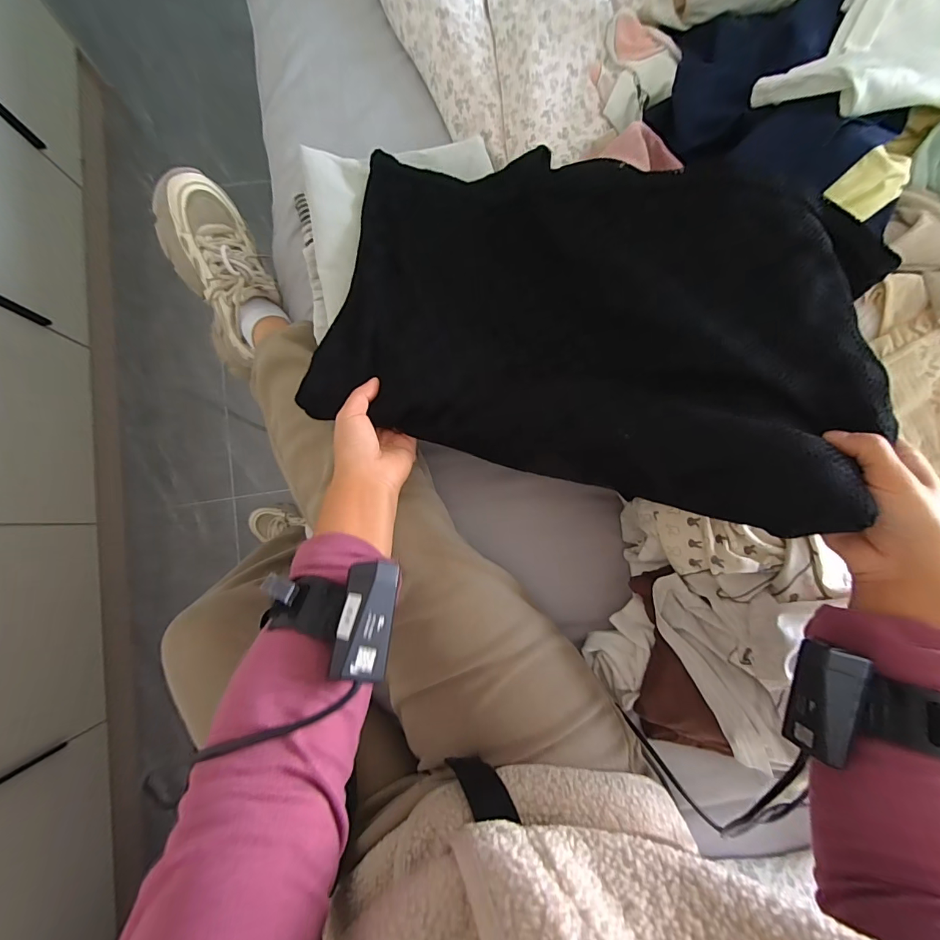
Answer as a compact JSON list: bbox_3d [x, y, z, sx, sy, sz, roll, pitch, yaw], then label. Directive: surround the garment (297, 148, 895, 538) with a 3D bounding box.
[{"bbox_3d":[0.084,-0.150,0.358,0.424,0.157,0.305,18,82,0],"label":"garment"}]

